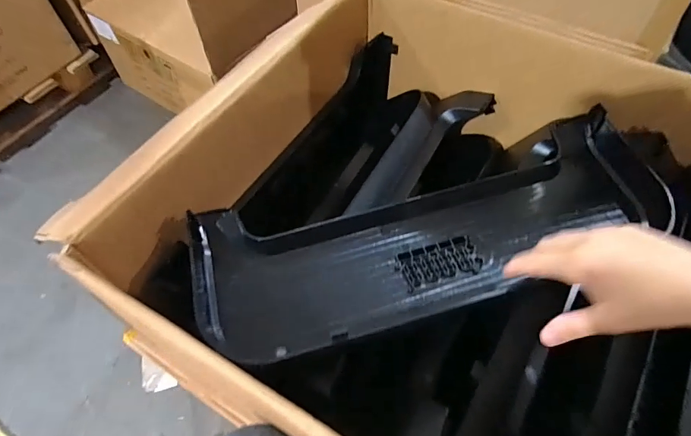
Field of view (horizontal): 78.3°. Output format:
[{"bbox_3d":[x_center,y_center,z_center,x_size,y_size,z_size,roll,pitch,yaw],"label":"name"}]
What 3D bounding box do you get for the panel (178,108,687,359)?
[{"bbox_3d":[0.076,0.023,0.472,0.537,0.062,0.180,-13,58,-8],"label":"panel"}]

